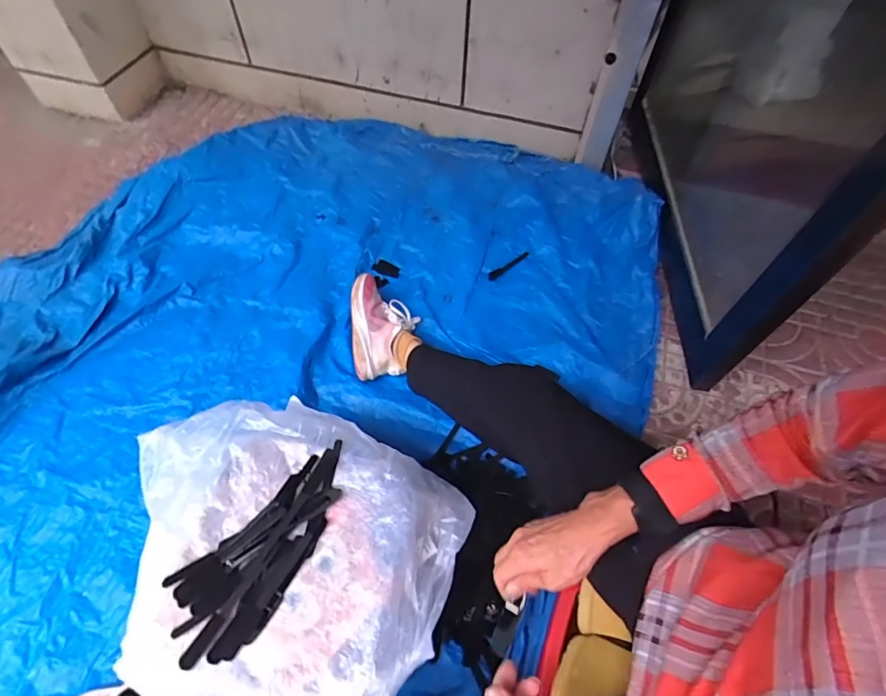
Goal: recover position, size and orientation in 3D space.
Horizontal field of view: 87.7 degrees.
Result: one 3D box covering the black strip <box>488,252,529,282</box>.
[{"bbox_3d":[0.157,-0.199,1.110,0.133,0.007,0.023,-37,66,-21],"label":"black strip"}]

